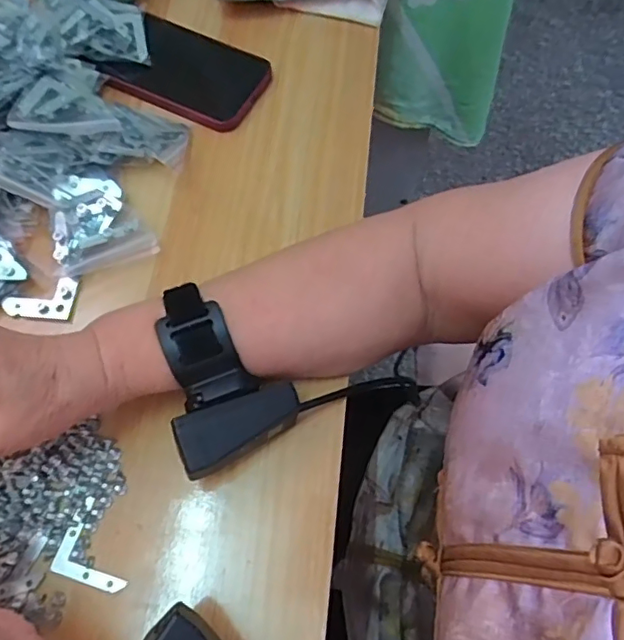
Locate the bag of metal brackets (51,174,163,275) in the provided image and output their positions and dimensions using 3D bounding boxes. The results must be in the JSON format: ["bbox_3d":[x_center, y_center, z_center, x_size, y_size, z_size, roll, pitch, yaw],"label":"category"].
[{"bbox_3d":[-0.145,-0.072,0.384,0.063,0.019,0.074,-14,66,-6],"label":"bag of metal brackets"}]

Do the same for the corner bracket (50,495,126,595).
[{"bbox_3d":[-0.117,0.124,0.308,0.042,0.004,0.040,19,67,8],"label":"corner bracket"}]

